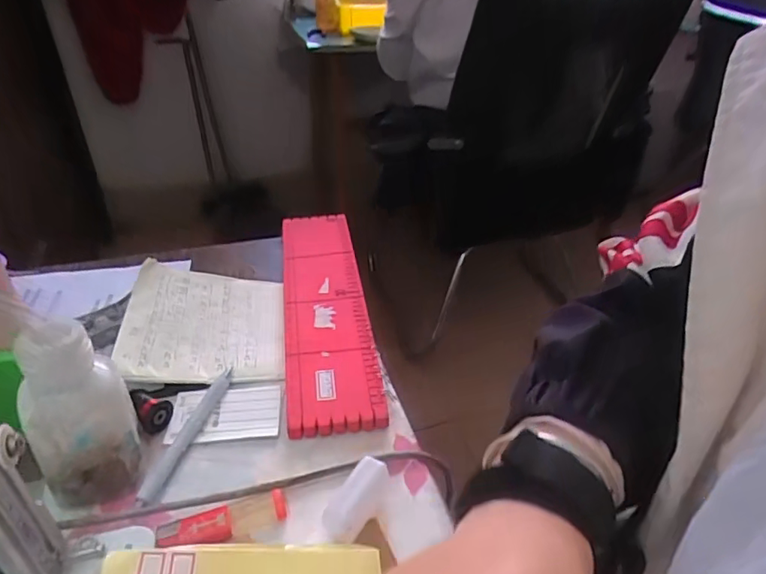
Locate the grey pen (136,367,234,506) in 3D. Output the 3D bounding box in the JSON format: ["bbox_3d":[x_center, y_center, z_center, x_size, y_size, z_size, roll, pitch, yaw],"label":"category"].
[{"bbox_3d":[-0.150,0.111,0.421,0.012,0.014,0.135,8,36,11],"label":"grey pen"}]

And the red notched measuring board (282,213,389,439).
[{"bbox_3d":[-0.059,0.018,0.543,0.081,0.011,0.325,-6,42,-7],"label":"red notched measuring board"}]

